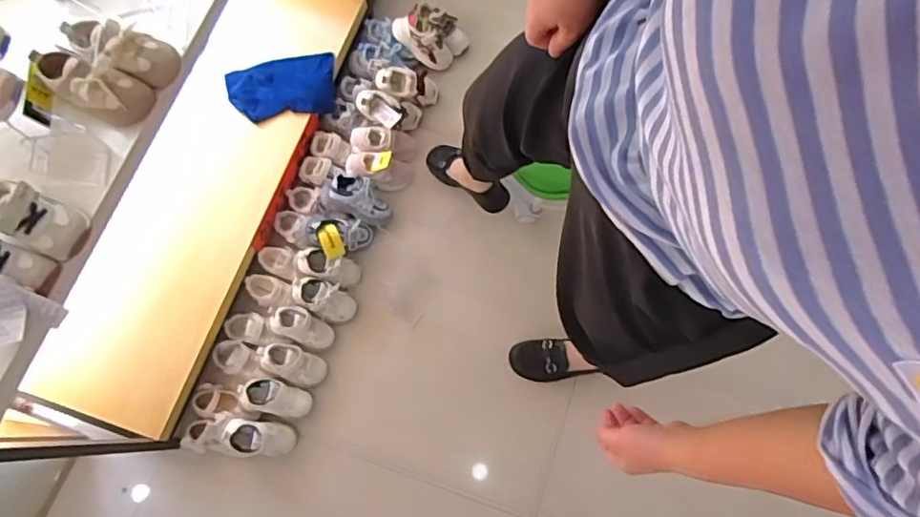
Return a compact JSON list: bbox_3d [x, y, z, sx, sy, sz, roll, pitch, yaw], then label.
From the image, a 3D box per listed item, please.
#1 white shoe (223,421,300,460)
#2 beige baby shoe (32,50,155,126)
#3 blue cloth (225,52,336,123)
[{"bbox_3d":[-0.413,0.369,1.191,0.129,0.083,0.074,1,73,-1],"label":"white shoe"},{"bbox_3d":[-0.498,-0.242,0.770,0.142,0.077,0.073,28,75,7],"label":"beige baby shoe"},{"bbox_3d":[-0.416,-0.407,1.374,0.248,0.080,0.159,-14,74,-6],"label":"blue cloth"}]

